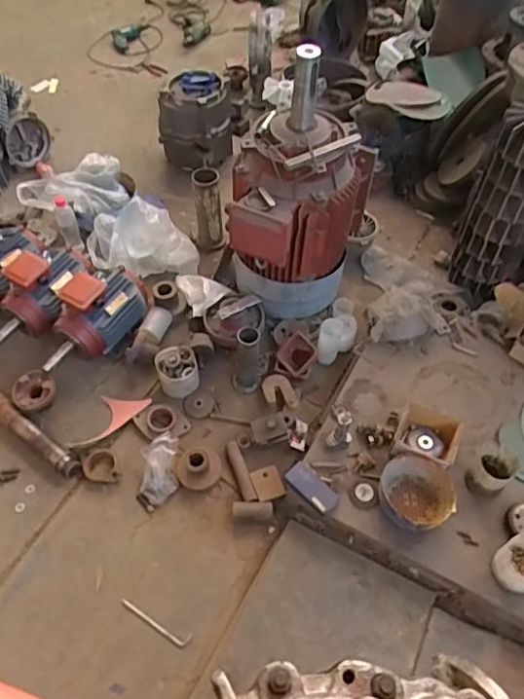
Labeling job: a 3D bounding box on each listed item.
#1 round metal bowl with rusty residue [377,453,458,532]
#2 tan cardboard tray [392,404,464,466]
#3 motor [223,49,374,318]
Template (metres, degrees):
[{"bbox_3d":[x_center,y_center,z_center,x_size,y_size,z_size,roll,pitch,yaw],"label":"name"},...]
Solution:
[{"bbox_3d":[0.372,0.350,1.349,0.175,0.085,0.178,-37,63,-23],"label":"round metal bowl with rusty residue"},{"bbox_3d":[0.427,0.237,1.455,0.157,0.077,0.154,20,57,13],"label":"tan cardboard tray"},{"bbox_3d":[0.095,-0.407,1.545,0.315,0.608,0.410,19,57,12],"label":"motor"}]

